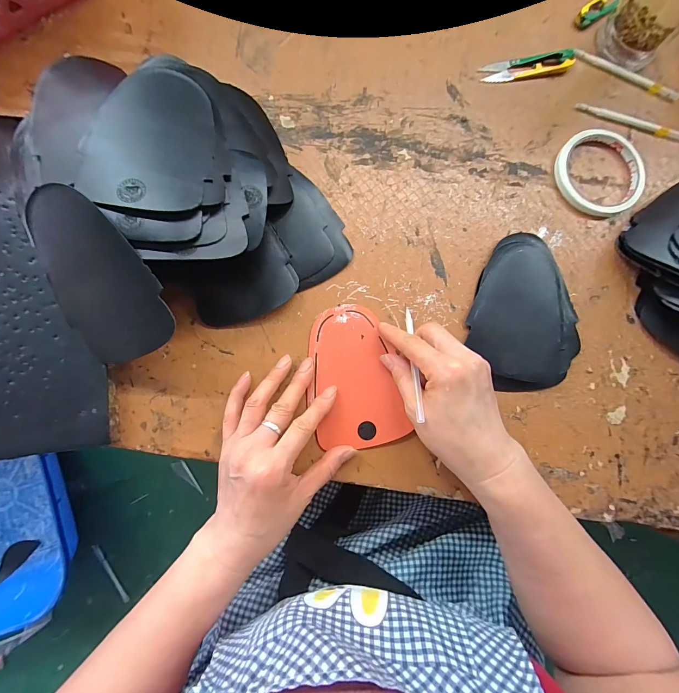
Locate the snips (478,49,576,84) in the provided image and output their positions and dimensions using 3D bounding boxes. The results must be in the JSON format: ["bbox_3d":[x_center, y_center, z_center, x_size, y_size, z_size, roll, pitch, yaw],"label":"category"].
[{"bbox_3d":[0.204,-0.303,0.358,0.102,0.012,0.023,-10,85,-6],"label":"snips"}]

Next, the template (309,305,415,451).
[{"bbox_3d":[0.012,0.027,0.314,0.079,0.008,0.131,-12,85,-6],"label":"template"}]

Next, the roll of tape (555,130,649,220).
[{"bbox_3d":[0.272,-0.182,0.347,0.087,0.011,0.092,0,84,-4],"label":"roll of tape"}]

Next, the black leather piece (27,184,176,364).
[{"bbox_3d":[-0.190,-0.051,0.258,0.092,0.006,0.131,-19,103,18],"label":"black leather piece"}]

